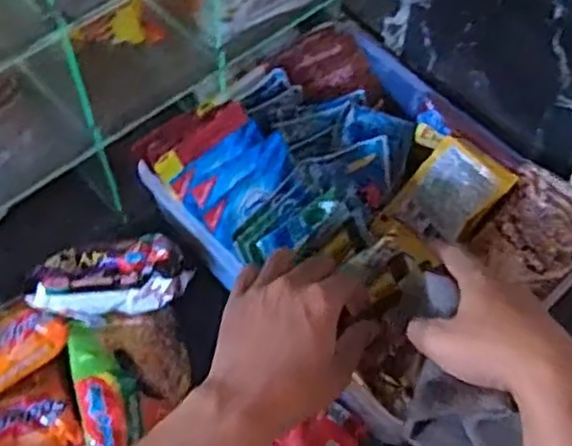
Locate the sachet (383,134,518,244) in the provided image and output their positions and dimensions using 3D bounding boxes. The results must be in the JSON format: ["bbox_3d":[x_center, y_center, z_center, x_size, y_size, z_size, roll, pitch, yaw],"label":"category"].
[{"bbox_3d":[0.146,-0.026,0.648,0.069,0.094,0.019,44,27,16],"label":"sachet"}]

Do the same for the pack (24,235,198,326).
[{"bbox_3d":[-0.137,0.042,0.569,0.119,0.034,0.059,-15,62,-11],"label":"pack"}]

